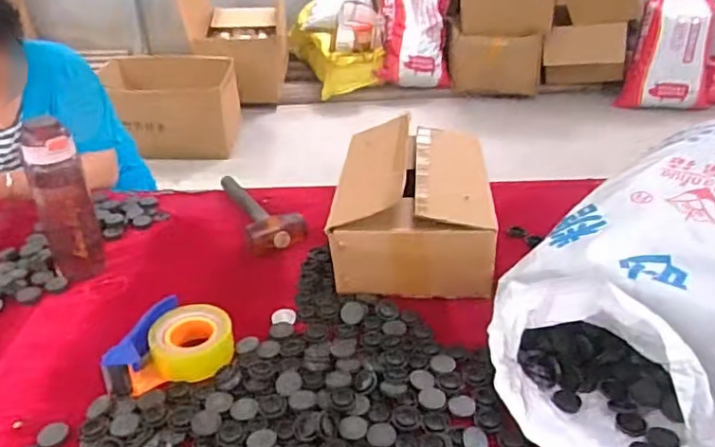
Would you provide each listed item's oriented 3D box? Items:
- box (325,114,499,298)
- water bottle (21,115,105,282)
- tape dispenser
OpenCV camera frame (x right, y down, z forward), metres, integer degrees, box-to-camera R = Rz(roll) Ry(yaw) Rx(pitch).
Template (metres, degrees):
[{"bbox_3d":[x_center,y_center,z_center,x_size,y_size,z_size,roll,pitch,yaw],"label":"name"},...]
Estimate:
[{"bbox_3d":[0.100,-0.045,1.024,0.246,0.142,0.381,3,30,7],"label":"box"},{"bbox_3d":[-0.453,-0.032,0.914,0.074,0.246,0.067,-13,32,-20],"label":"water bottle"},{"bbox_3d":[-0.249,0.152,0.781,0.159,0.051,0.119,-12,32,-18],"label":"tape dispenser"}]

